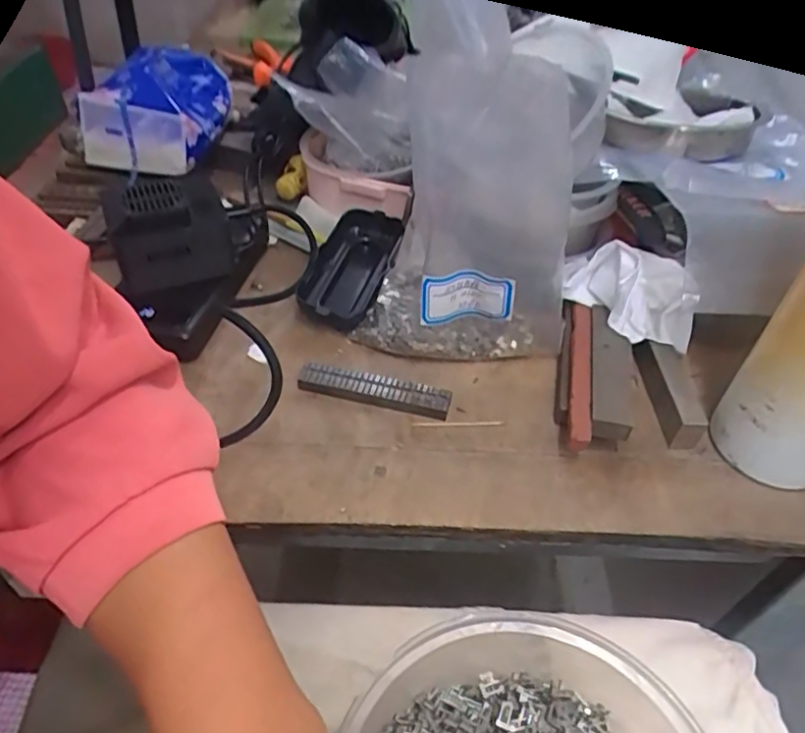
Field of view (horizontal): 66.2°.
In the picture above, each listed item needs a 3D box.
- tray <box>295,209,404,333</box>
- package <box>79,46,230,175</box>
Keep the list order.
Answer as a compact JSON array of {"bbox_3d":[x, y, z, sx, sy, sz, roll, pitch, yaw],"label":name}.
[{"bbox_3d":[-0.036,-0.072,0.460,0.055,0.043,0.107,17,51,11],"label":"tray"},{"bbox_3d":[-0.212,-0.230,0.538,0.098,0.057,0.134,3,45,-1],"label":"package"}]

